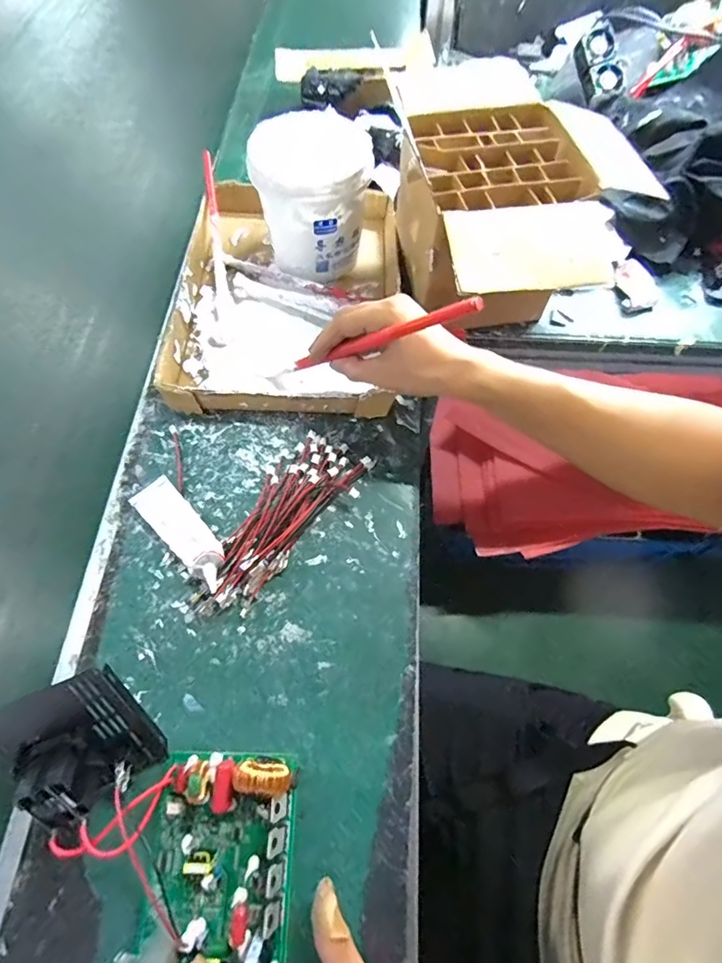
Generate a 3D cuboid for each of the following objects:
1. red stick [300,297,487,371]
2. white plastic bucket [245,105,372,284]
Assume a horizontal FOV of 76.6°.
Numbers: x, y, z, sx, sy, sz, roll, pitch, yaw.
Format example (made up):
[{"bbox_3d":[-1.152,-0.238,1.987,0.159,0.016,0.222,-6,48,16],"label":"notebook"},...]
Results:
[{"bbox_3d":[0.012,-0.110,0.356,0.191,0.015,0.010,-3,56,46],"label":"red stick"},{"bbox_3d":[-0.051,-0.308,0.502,0.118,0.122,0.122,0,65,0],"label":"white plastic bucket"}]

